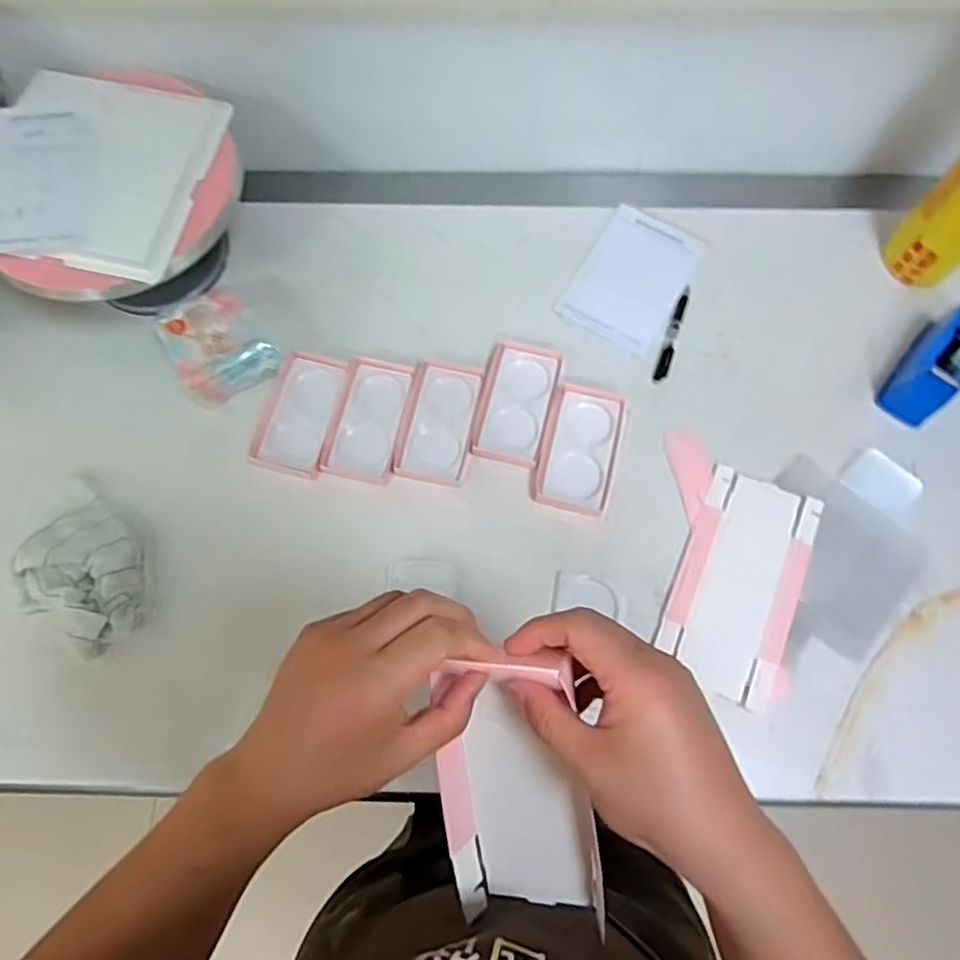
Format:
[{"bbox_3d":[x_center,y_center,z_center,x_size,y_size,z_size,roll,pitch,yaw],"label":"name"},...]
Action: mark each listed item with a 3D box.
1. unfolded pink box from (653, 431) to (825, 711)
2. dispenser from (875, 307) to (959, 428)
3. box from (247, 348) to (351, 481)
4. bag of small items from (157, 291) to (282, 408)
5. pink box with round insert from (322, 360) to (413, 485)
[{"bbox_3d":[0.273,0.094,0.721,0.166,0.015,0.267,17,73,6],"label":"unfolded pink box"},{"bbox_3d":[0.532,-0.138,0.762,0.056,0.088,0.142,36,76,11],"label":"dispenser"},{"bbox_3d":[-0.210,-0.080,0.776,0.079,0.016,0.148,14,73,5],"label":"box"},{"bbox_3d":[-0.310,-0.154,0.783,0.113,0.051,0.119,-38,76,-11],"label":"bag of small items"},{"bbox_3d":[-0.131,-0.073,0.784,0.079,0.014,0.149,12,73,4],"label":"pink box with round insert"}]

